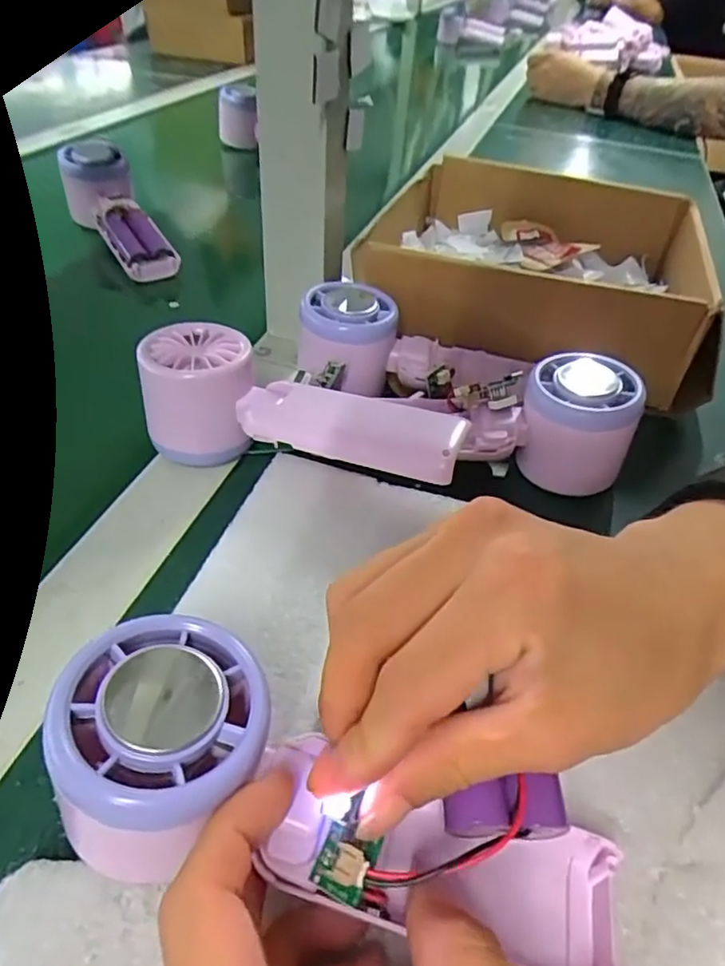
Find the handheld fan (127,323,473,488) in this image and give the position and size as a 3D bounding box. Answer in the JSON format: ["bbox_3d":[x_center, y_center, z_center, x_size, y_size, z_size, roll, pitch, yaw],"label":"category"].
[{"bbox_3d":[-0.031,-0.033,0.305,0.160,0.043,0.054,16,44,9],"label":"handheld fan"}]

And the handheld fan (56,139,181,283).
[{"bbox_3d":[-0.195,-0.214,0.507,0.051,0.047,0.155,-25,65,-26],"label":"handheld fan"}]

